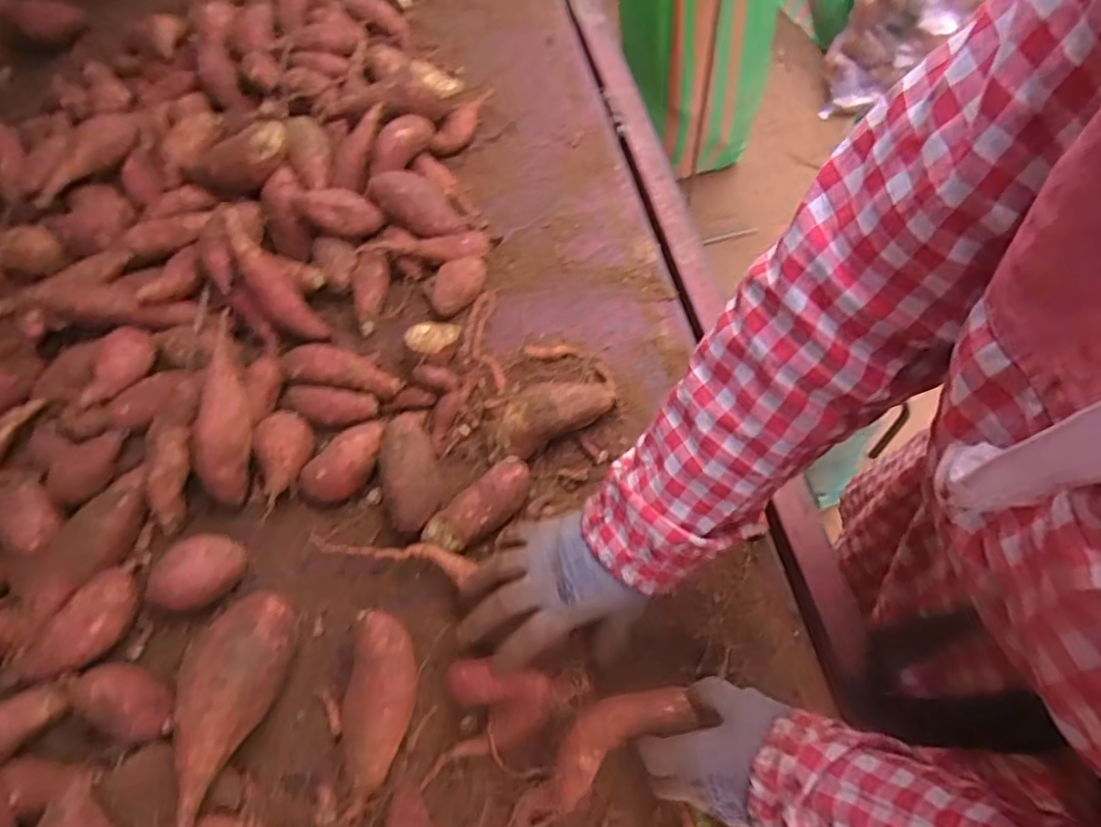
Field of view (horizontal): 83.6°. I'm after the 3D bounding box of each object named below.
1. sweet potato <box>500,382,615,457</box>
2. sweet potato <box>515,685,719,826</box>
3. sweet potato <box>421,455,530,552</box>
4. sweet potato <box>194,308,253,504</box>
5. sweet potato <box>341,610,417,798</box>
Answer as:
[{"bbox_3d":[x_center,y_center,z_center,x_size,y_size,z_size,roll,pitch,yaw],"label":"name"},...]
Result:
[{"bbox_3d":[0.007,0.002,0.589,0.113,0.057,0.055,-16,65,-4],"label":"sweet potato"},{"bbox_3d":[0.031,0.253,0.459,0.163,0.037,0.047,-42,69,4],"label":"sweet potato"},{"bbox_3d":[-0.065,0.085,0.555,0.109,0.033,0.039,-39,68,2],"label":"sweet potato"},{"bbox_3d":[-0.303,0.002,0.573,0.038,0.038,0.158,-3,84,2],"label":"sweet potato"},{"bbox_3d":[-0.135,0.228,0.493,0.046,0.048,0.129,-3,65,2],"label":"sweet potato"}]

